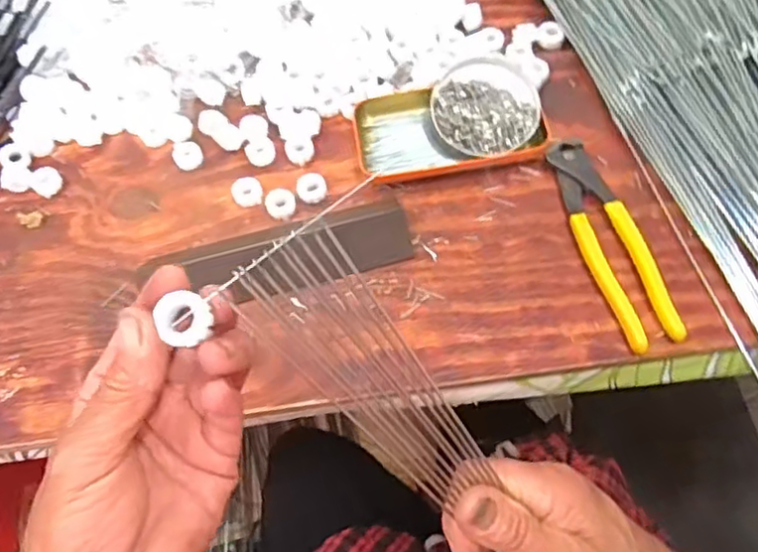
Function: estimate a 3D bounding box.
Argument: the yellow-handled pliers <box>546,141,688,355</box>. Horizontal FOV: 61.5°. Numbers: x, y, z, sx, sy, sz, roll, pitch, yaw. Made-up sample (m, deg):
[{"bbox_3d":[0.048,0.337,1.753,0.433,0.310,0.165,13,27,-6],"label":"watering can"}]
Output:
[{"bbox_3d":[0.163,-0.026,0.454,0.039,0.016,0.164,-15,64,-4],"label":"yellow-handled pliers"}]

